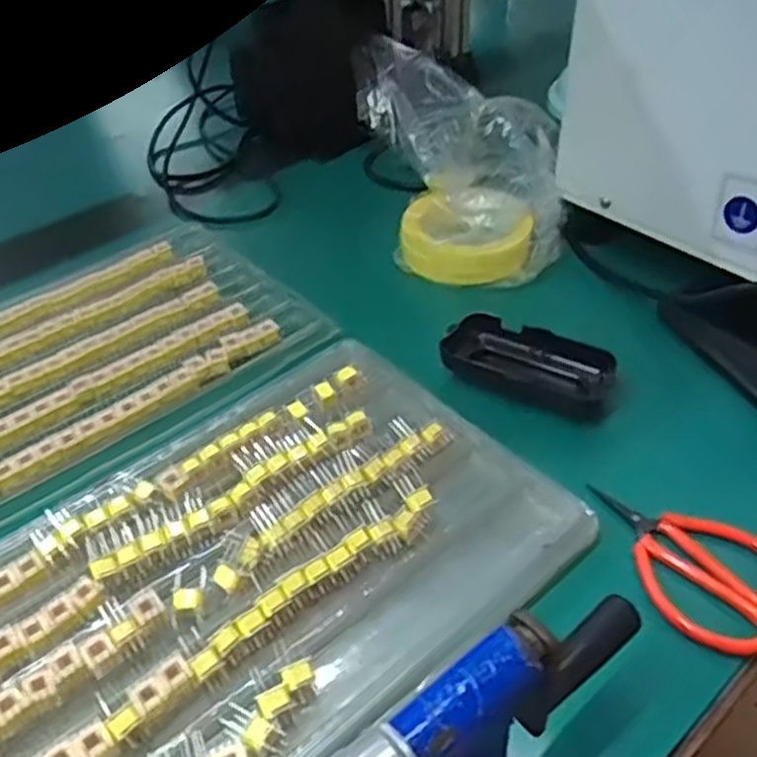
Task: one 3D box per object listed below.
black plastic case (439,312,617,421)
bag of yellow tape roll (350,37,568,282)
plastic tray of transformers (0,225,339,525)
[{"bbox_3d":[0.101,-0.009,0.503,0.110,0.034,0.045,16,46,20],"label":"black plastic case"},{"bbox_3d":[0.068,-0.200,0.651,0.157,0.087,0.285,-16,60,-14],"label":"bag of yellow tape roll"},{"bbox_3d":[-0.214,-0.010,0.527,0.317,0.023,0.190,-30,49,-26],"label":"plastic tray of transformers"}]

